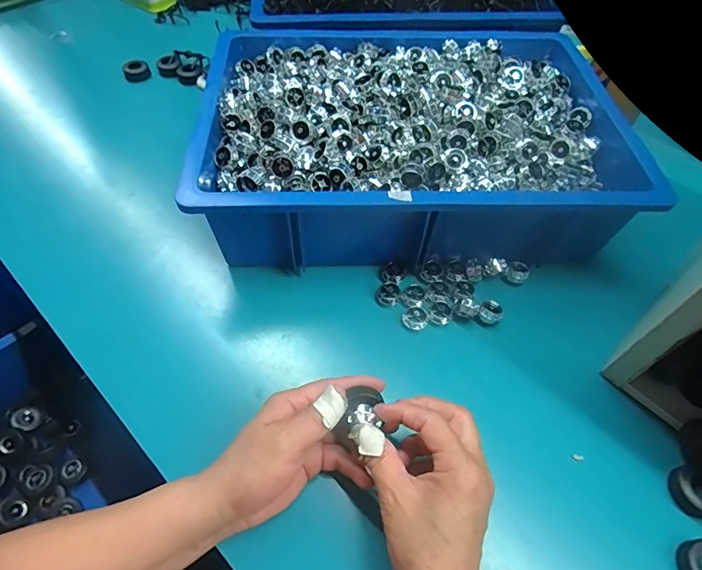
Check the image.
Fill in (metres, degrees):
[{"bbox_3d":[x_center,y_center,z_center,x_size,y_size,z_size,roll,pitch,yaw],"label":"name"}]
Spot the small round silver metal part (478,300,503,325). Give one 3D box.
[{"bbox_3d":[0.139,0.029,0.424,0.022,0.019,0.018,29,59,17],"label":"small round silver metal part"}]

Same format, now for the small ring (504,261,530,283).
[{"bbox_3d":[0.178,-0.013,0.457,0.023,0.020,0.018,29,59,17],"label":"small ring"}]

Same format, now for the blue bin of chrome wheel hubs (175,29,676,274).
[{"bbox_3d":[0.070,-0.169,0.498,0.456,0.115,0.347,-2,56,-3],"label":"blue bin of chrome wheel hubs"}]

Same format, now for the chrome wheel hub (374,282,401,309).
[{"bbox_3d":[0.038,0.009,0.434,0.024,0.009,0.028,31,60,18],"label":"chrome wheel hub"}]

